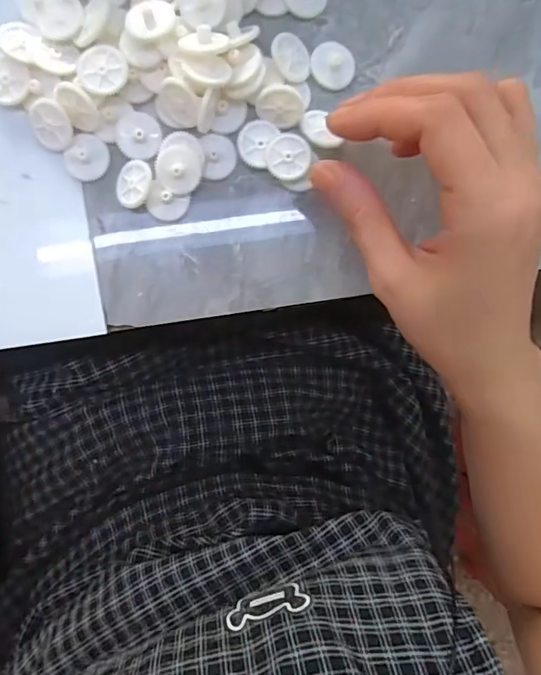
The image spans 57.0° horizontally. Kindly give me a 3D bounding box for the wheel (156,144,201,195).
[{"bbox_3d":[-0.043,-0.079,0.237,0.020,0.006,0.021,0,96,-4],"label":"wheel"}]

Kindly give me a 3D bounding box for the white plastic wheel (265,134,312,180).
[{"bbox_3d":[0.008,-0.086,0.238,0.021,0.005,0.022,0,96,-4],"label":"white plastic wheel"}]

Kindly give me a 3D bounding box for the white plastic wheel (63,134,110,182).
[{"bbox_3d":[-0.087,-0.085,0.238,0.022,0.004,0.019,-44,97,1],"label":"white plastic wheel"}]

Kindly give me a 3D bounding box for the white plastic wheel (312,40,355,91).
[{"bbox_3d":[0.031,-0.132,0.242,0.022,0.006,0.021,0,96,-4],"label":"white plastic wheel"}]

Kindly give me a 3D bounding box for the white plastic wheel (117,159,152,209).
[{"bbox_3d":[-0.065,-0.073,0.237,0.019,0.005,0.022,31,103,24],"label":"white plastic wheel"}]

